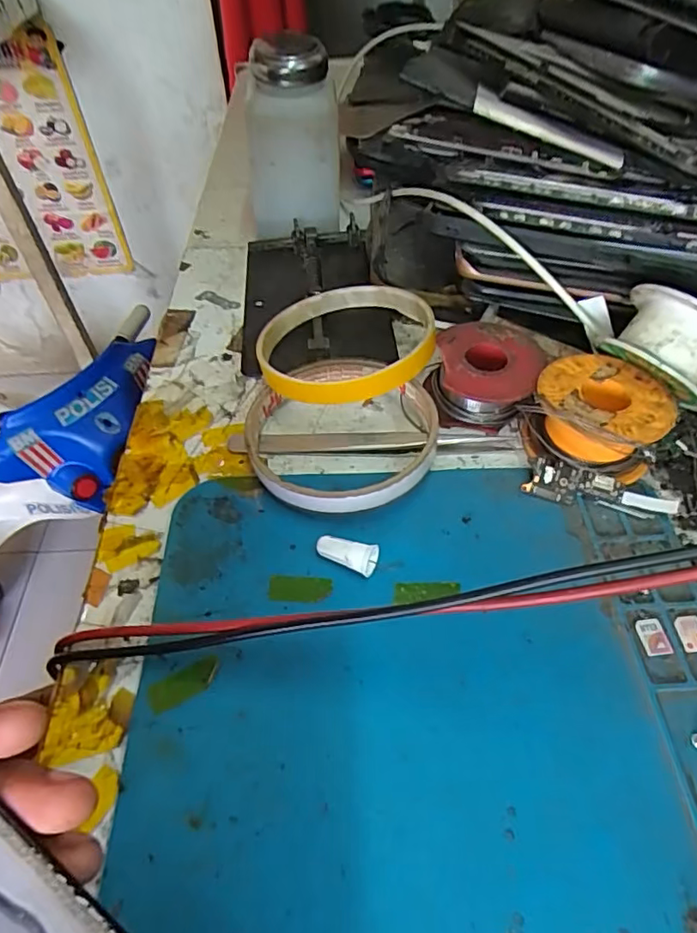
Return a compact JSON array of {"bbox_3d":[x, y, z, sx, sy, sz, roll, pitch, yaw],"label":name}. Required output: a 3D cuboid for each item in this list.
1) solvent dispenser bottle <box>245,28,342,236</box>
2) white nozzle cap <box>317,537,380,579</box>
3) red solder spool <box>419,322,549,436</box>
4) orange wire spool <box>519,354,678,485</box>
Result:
[{"bbox_3d":[-0.035,-0.190,0.335,0.051,0.101,0.058,-9,52,-5],"label":"solvent dispenser bottle"},{"bbox_3d":[-0.001,0.033,0.208,0.024,0.008,0.009,16,53,13],"label":"white nozzle cap"},{"bbox_3d":[0.062,-0.042,0.258,0.046,0.027,0.051,12,52,10],"label":"red solder spool"},{"bbox_3d":[0.104,-0.018,0.236,0.051,0.029,0.050,0,51,0],"label":"orange wire spool"}]

